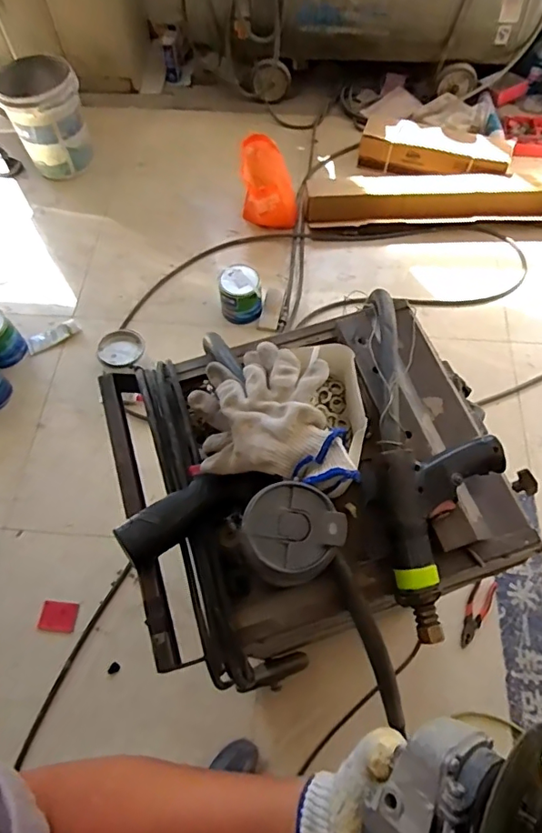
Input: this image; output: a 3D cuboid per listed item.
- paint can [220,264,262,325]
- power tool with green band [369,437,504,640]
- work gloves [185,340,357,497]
[{"bbox_3d":[-0.105,-0.447,1.860,0.138,0.183,0.139,0,63,1],"label":"paint can"},{"bbox_3d":[0.206,0.130,0.567,0.155,0.069,0.197,-9,63,-4],"label":"power tool with green band"},{"bbox_3d":[-0.007,0.000,0.575,0.165,0.097,0.213,-8,63,-3],"label":"work gloves"}]

